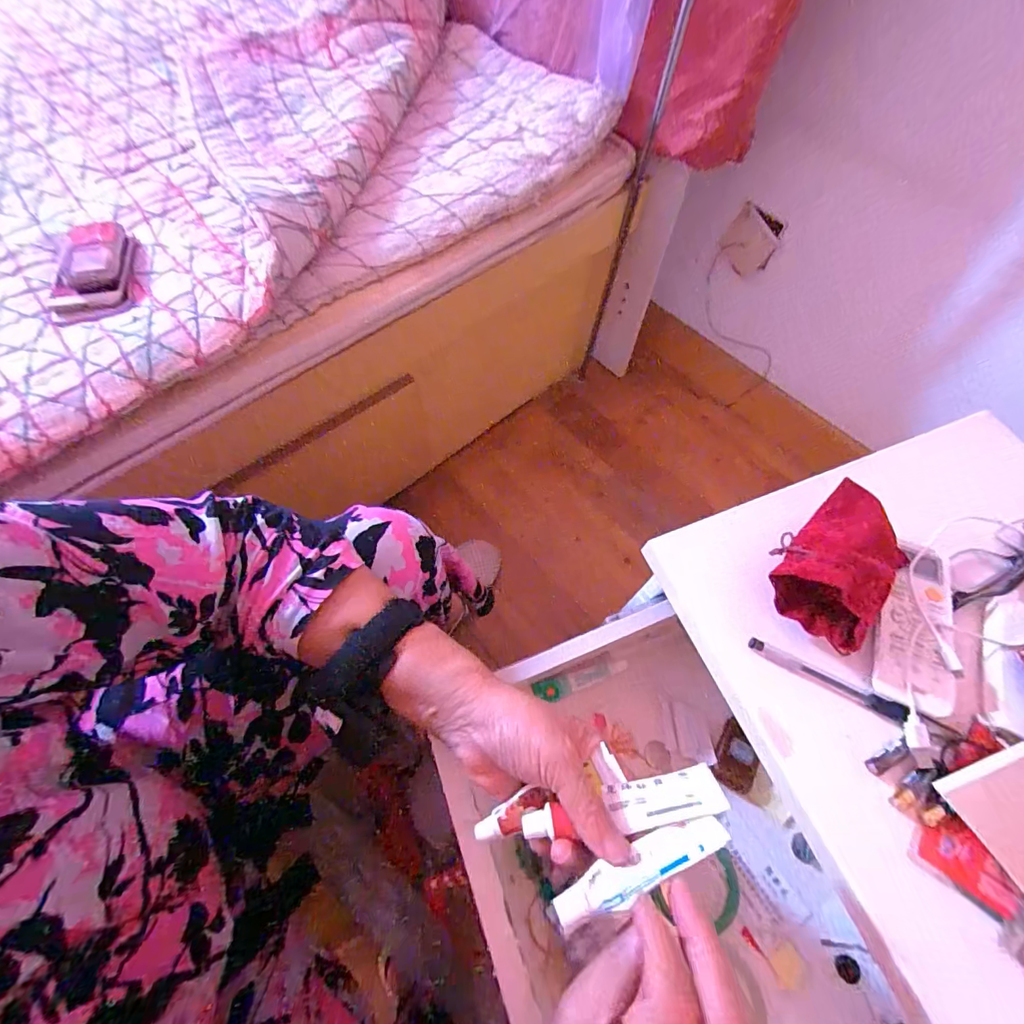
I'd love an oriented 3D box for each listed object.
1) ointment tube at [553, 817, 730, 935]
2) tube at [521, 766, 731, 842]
[{"bbox_3d":[0.067,0.188,0.234,0.093,0.017,0.023,-21,22,-10],"label":"ointment tube"},{"bbox_3d":[0.062,0.168,0.256,0.112,0.017,0.022,-12,65,1],"label":"tube"}]

